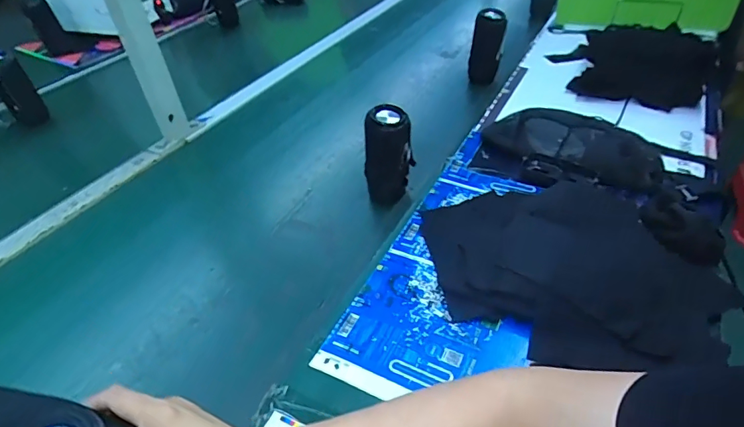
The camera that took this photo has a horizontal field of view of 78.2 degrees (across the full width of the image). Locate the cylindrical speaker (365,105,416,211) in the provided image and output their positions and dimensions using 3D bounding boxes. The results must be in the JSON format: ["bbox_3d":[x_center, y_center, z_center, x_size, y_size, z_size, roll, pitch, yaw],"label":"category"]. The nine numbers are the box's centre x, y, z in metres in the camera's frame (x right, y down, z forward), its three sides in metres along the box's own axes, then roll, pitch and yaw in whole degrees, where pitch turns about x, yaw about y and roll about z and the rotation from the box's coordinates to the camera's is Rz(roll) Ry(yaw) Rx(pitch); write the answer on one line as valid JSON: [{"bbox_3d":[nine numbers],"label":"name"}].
[{"bbox_3d":[0.025,-0.085,0.702,0.057,0.156,0.053,-3,40,3],"label":"cylindrical speaker"}]

